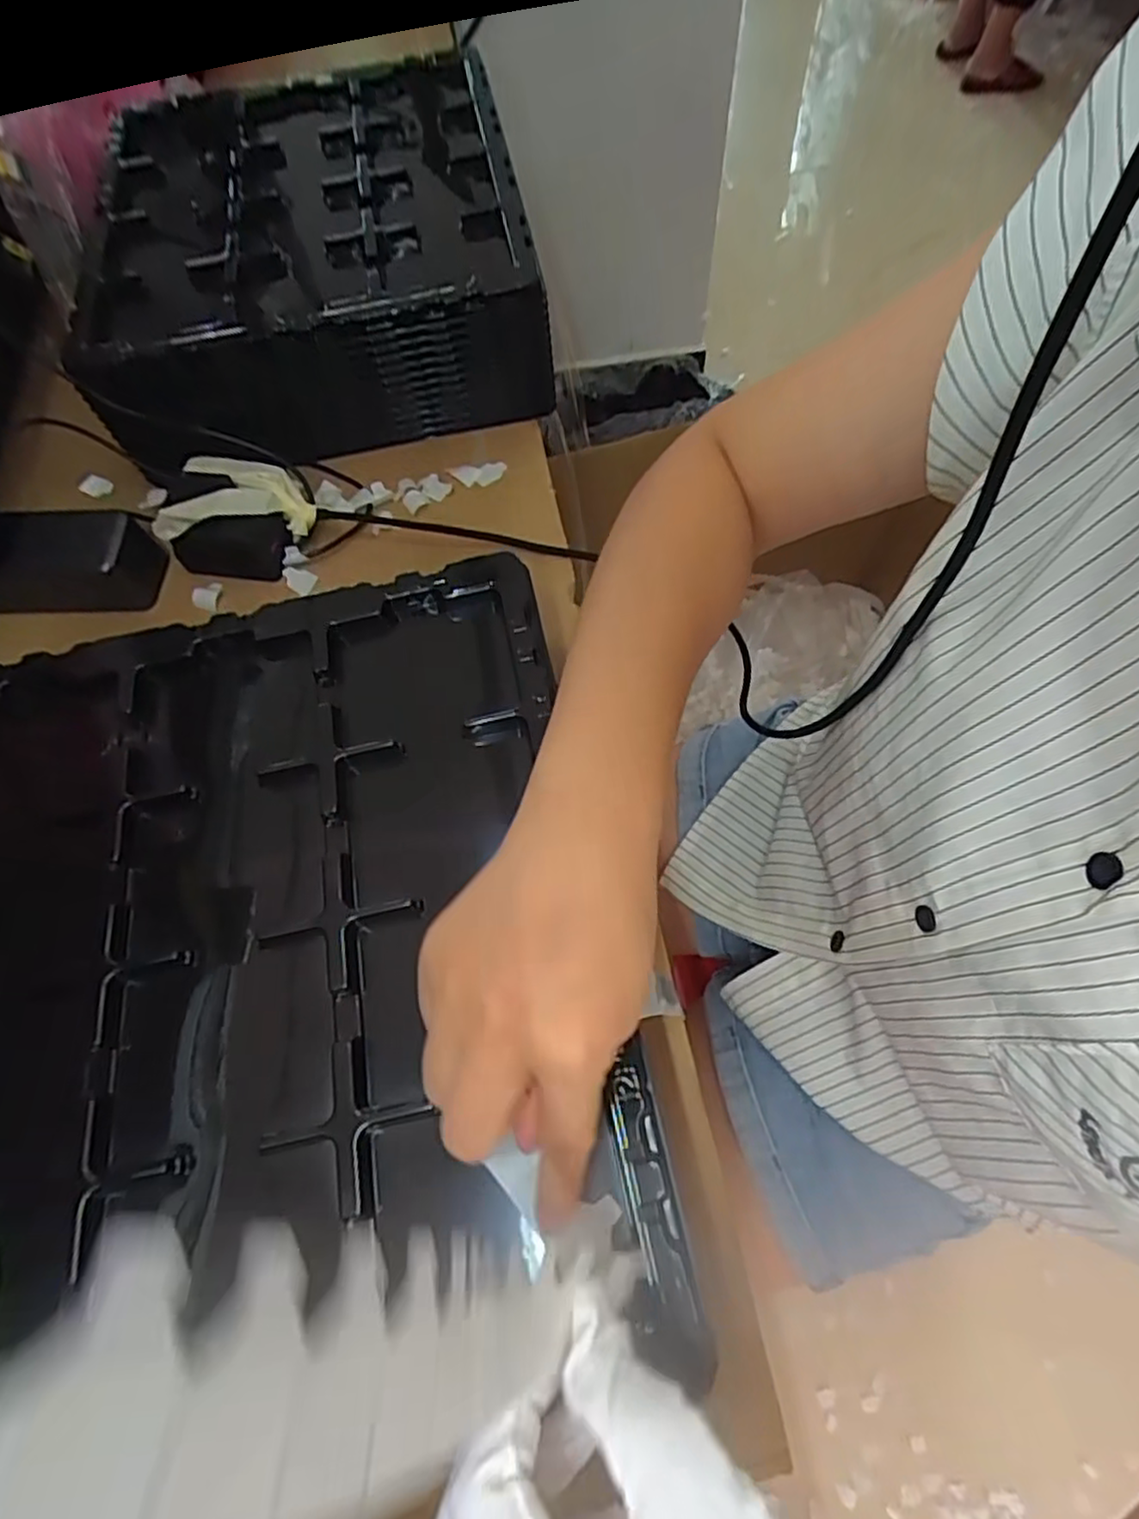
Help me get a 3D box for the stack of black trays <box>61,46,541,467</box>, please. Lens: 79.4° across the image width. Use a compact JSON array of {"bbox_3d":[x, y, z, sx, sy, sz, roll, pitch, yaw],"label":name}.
[{"bbox_3d":[-0.233,-0.431,0.590,0.346,0.126,0.410,-17,64,-6],"label":"stack of black trays"}]

